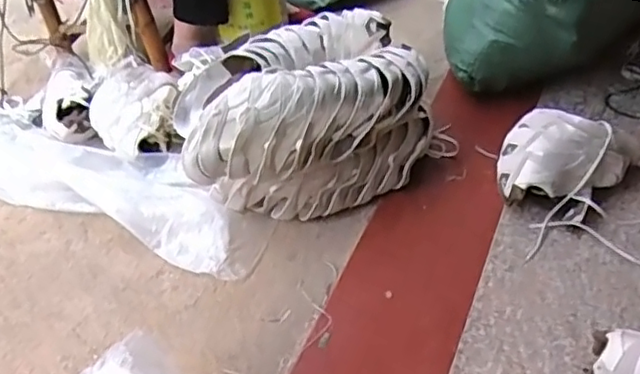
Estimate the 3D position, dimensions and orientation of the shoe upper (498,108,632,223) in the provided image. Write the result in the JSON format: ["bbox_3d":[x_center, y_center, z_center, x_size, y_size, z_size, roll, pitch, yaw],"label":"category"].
[{"bbox_3d":[0.438,-0.038,1.151,0.215,0.127,0.199,19,48,17],"label":"shoe upper"}]

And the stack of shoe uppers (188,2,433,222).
[{"bbox_3d":[-0.021,-0.139,1.190,0.441,0.232,0.307,-5,45,-6],"label":"stack of shoe uppers"}]

